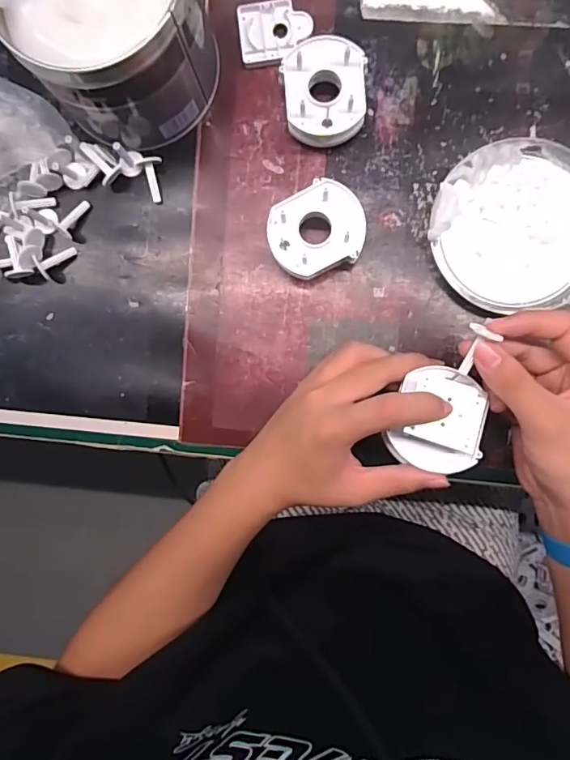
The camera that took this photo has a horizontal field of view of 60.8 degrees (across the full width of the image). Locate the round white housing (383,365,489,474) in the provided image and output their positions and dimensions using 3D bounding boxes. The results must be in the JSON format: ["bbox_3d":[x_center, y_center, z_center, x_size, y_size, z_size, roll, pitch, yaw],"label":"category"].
[{"bbox_3d":[0.098,0.024,0.314,0.056,0.018,0.065,7,80,6],"label":"round white housing"}]

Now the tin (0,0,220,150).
[{"bbox_3d":[-0.119,-0.246,0.338,0.123,0.099,0.126,0,91,4],"label":"tin"}]

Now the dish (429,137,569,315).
[{"bbox_3d":[0.175,-0.117,0.363,0.128,0.021,0.121,0,91,4],"label":"dish"}]

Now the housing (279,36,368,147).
[{"bbox_3d":[0.029,-0.218,0.363,0.062,0.035,0.079,5,91,4],"label":"housing"}]

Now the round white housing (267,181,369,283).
[{"bbox_3d":[0.024,-0.110,0.368,0.070,0.030,0.060,-32,88,4],"label":"round white housing"}]

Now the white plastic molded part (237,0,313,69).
[{"bbox_3d":[-0.007,-0.270,0.378,0.055,0.009,0.045,-4,90,4],"label":"white plastic molded part"}]

